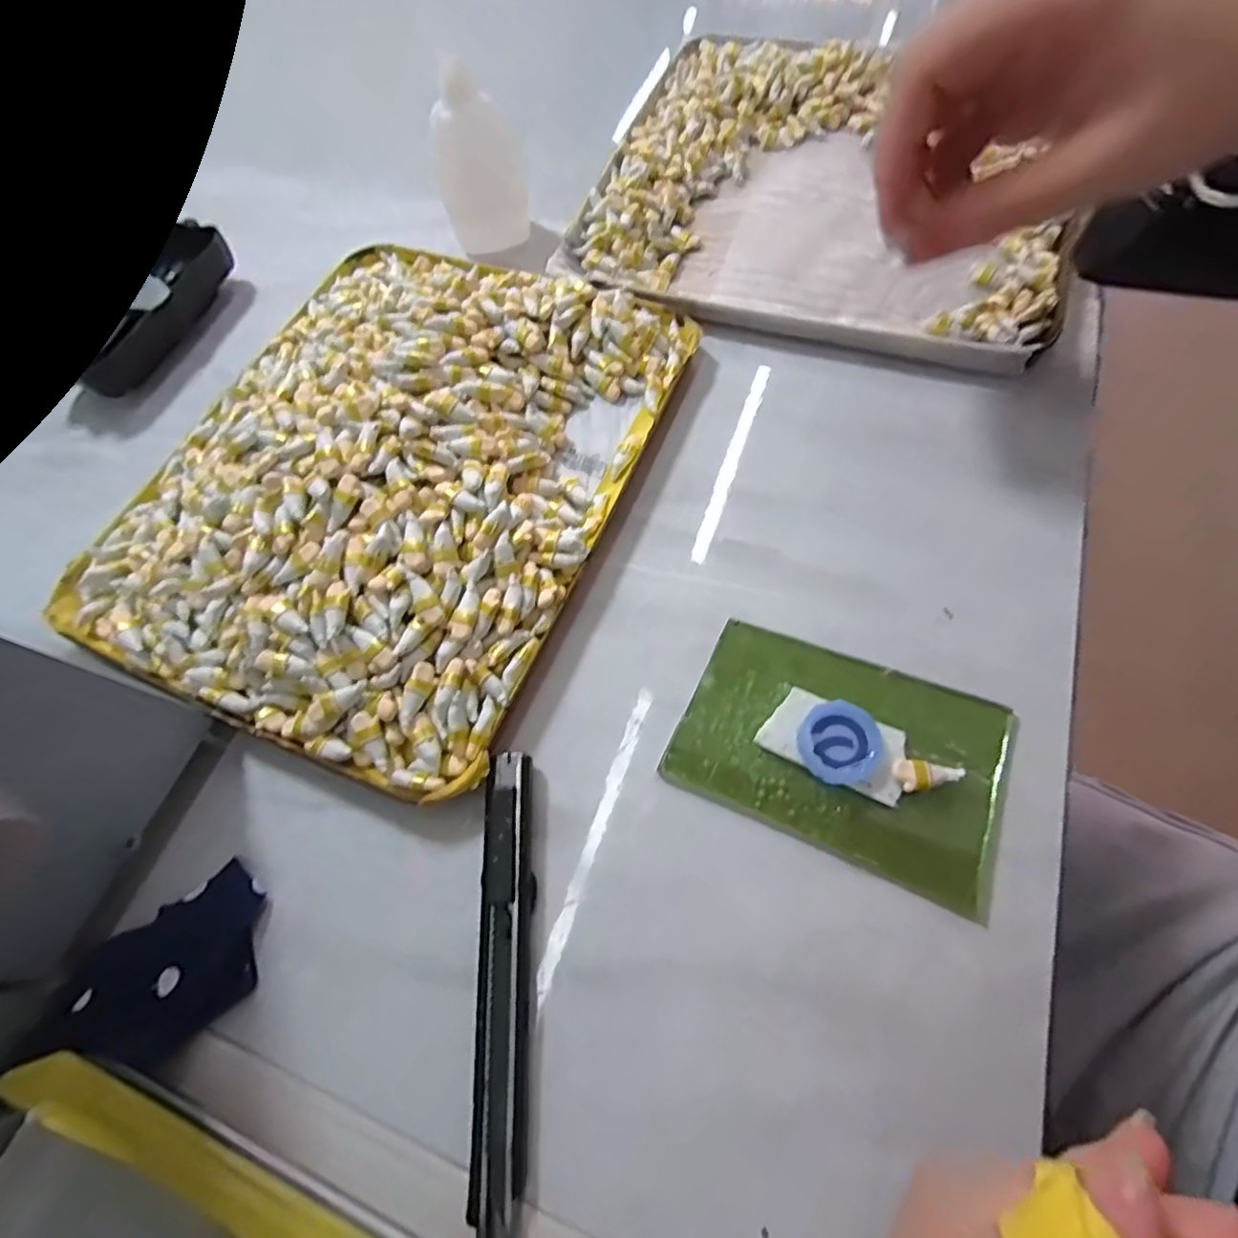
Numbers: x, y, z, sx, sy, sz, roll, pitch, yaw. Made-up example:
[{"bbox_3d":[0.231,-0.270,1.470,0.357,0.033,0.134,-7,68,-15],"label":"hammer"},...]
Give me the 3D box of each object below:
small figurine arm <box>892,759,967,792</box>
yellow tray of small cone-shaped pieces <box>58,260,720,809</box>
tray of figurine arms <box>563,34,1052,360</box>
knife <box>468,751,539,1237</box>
[{"bbox_3d":[0.100,0.051,0.192,0.022,0.007,0.010,-6,66,2],"label":"small figurine arm"},{"bbox_3d":[-0.096,-0.072,0.245,0.191,0.033,0.239,20,69,13],"label":"yellow tray of small cone-shaped pieces"},{"bbox_3d":[0.108,-0.240,0.316,0.233,0.019,0.231,14,68,11],"label":"tray of figurine arms"},{"bbox_3d":[-0.035,0.109,0.182,0.017,0.011,0.131,-4,66,3],"label":"knife"}]

